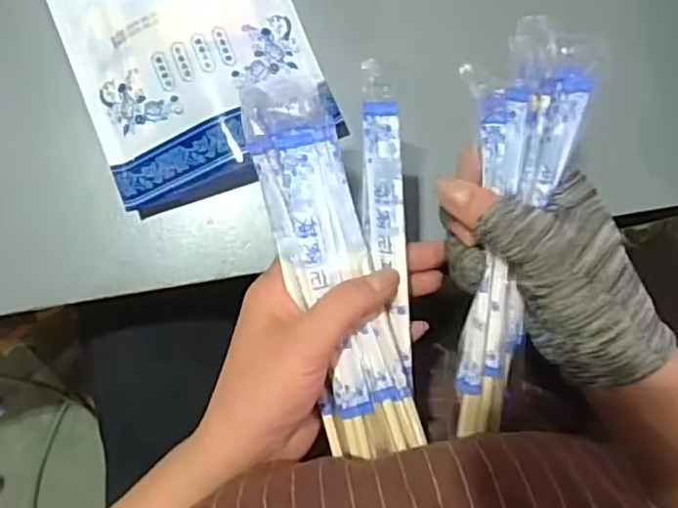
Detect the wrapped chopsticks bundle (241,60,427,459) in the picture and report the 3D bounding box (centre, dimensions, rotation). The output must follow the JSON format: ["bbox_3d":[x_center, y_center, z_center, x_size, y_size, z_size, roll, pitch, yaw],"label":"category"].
[{"bbox_3d":[0.007,0.010,0.331,0.068,0.019,0.196,-12,103,-1],"label":"wrapped chopsticks bundle"}]

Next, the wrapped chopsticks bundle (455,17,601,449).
[{"bbox_3d":[0.081,-0.006,0.326,0.048,0.028,0.204,4,110,0],"label":"wrapped chopsticks bundle"}]

